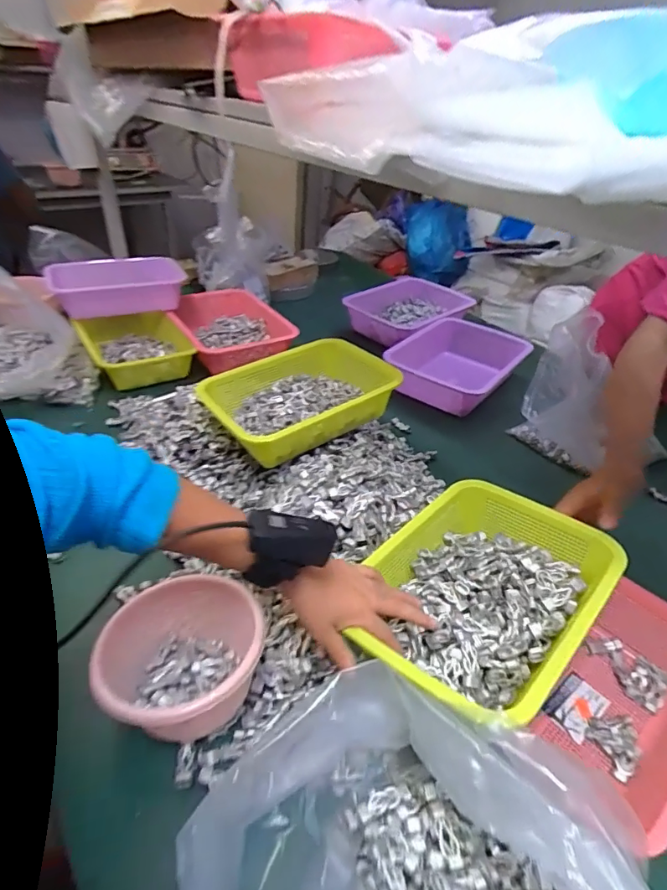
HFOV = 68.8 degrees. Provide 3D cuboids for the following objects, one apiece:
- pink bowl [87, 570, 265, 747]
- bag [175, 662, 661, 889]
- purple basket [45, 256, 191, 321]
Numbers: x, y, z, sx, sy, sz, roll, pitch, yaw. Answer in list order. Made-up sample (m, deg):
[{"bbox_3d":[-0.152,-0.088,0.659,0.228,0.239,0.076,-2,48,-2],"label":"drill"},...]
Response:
[{"bbox_3d":[-0.145,0.201,0.468,0.143,0.100,0.154,2,37,-2],"label":"pink bowl"},{"bbox_3d":[0.052,0.284,0.324,0.280,0.138,0.222,24,42,25],"label":"bag"},{"bbox_3d":[-0.458,-0.338,1.036,0.262,0.071,0.191,-12,39,-19],"label":"purple basket"}]

